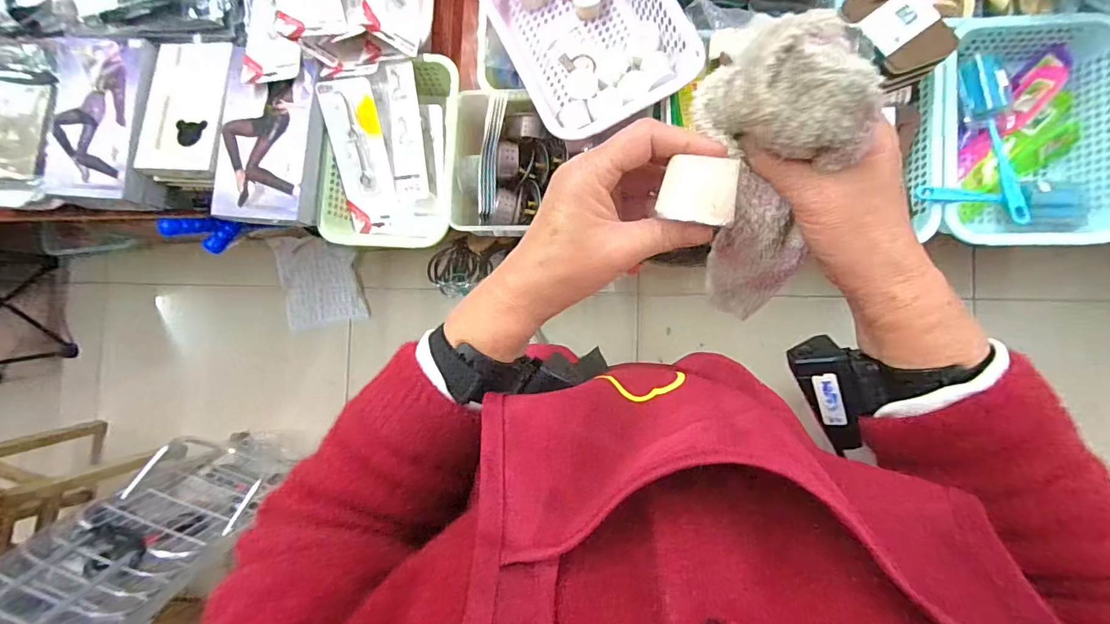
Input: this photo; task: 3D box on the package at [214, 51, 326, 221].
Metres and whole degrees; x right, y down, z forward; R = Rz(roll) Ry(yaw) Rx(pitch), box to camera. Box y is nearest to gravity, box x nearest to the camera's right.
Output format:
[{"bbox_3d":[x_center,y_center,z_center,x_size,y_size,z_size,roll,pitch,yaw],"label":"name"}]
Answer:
[{"bbox_3d":[-0.455,-0.271,0.750,0.165,0.030,0.253,6,88,7],"label":"package"}]

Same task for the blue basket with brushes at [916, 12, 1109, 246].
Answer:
[{"bbox_3d":[0.660,-0.248,0.684,0.258,0.077,0.318,7,88,7],"label":"blue basket with brushes"}]

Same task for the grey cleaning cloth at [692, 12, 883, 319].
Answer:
[{"bbox_3d":[0.124,-0.072,0.292,0.072,0.186,0.055,-1,46,7],"label":"grey cleaning cloth"}]

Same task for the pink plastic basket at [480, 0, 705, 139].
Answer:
[{"bbox_3d":[0.035,-0.405,0.666,0.218,0.077,0.295,-28,84,5],"label":"pink plastic basket"}]

